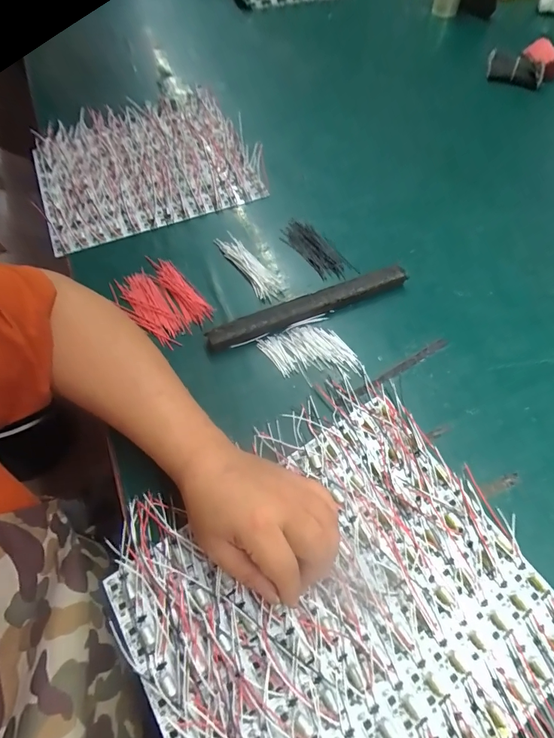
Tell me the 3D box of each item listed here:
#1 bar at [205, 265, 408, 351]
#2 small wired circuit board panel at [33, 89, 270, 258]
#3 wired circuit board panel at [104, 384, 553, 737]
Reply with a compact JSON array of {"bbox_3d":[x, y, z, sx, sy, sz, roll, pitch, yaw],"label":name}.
[{"bbox_3d":[0.036,-0.070,0.429,0.232,0.020,0.022,-20,61,-12],"label":"bar"},{"bbox_3d":[-0.202,-0.320,0.581,0.297,0.028,0.325,-22,62,-13],"label":"small wired circuit board panel"},{"bbox_3d":[0.064,0.199,0.283,0.293,0.024,0.349,-32,64,-17],"label":"wired circuit board panel"}]

